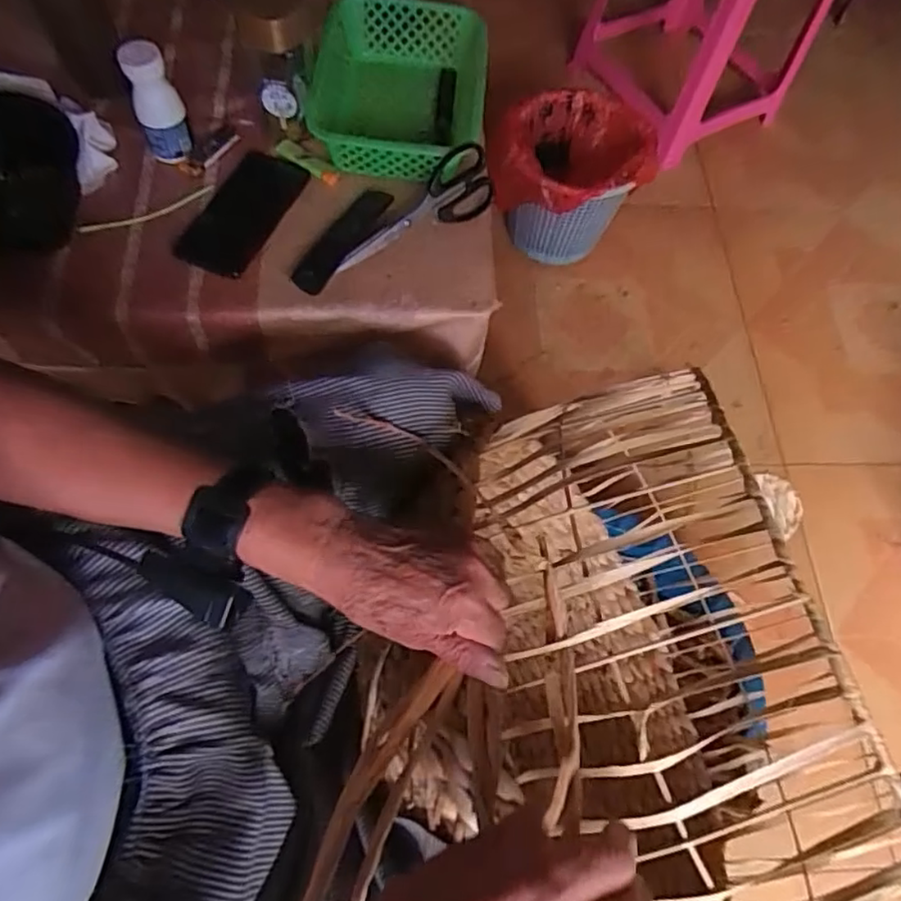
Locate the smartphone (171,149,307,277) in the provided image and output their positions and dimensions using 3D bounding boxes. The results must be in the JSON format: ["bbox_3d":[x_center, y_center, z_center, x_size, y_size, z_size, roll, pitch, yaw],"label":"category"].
[{"bbox_3d":[-0.220,-0.254,0.657,0.074,0.014,0.160,21,66,8],"label":"smartphone"}]

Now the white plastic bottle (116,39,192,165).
[{"bbox_3d":[-0.301,-0.352,0.633,0.048,0.107,0.037,-24,70,-14],"label":"white plastic bottle"}]

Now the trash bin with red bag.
[{"bbox_3d":[0.220,-0.484,1.105,0.225,0.245,0.222,2,66,-4],"label":"trash bin with red bag"}]

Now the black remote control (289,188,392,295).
[{"bbox_3d":[-0.112,-0.221,0.643,0.042,0.012,0.146,33,68,10],"label":"black remote control"}]

